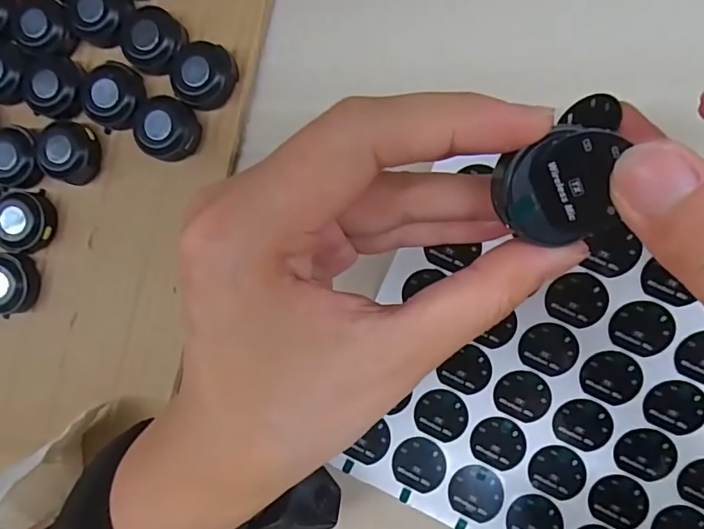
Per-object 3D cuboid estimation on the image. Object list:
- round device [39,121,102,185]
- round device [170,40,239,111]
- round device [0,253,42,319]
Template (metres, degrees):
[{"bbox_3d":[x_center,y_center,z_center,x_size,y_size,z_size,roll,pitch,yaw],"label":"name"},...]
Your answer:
[{"bbox_3d":[-0.143,-0.057,0.249,0.032,0.010,0.029,24,95,8],"label":"round device"},{"bbox_3d":[-0.071,-0.089,0.238,0.028,0.013,0.029,0,91,9],"label":"round device"},{"bbox_3d":[-0.176,0.010,0.256,0.027,0.014,0.031,3,92,9],"label":"round device"}]

